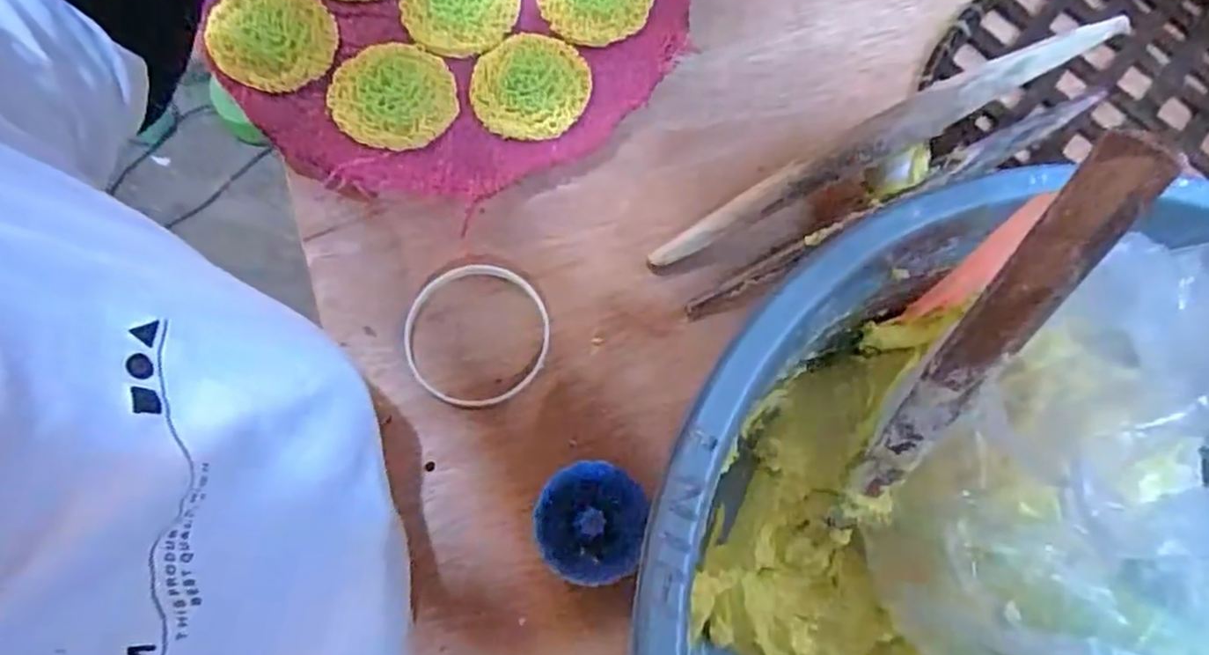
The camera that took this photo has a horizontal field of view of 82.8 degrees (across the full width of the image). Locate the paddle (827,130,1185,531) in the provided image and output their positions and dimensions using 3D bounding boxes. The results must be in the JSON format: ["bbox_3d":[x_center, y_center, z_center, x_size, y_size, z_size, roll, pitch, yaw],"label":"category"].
[{"bbox_3d":[0.141,0.023,0.281,0.023,0.231,0.011,15,47,3],"label":"paddle"}]

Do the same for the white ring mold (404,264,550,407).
[{"bbox_3d":[-0.080,0.004,0.431,0.089,0.007,0.090,4,75,0],"label":"white ring mold"}]

